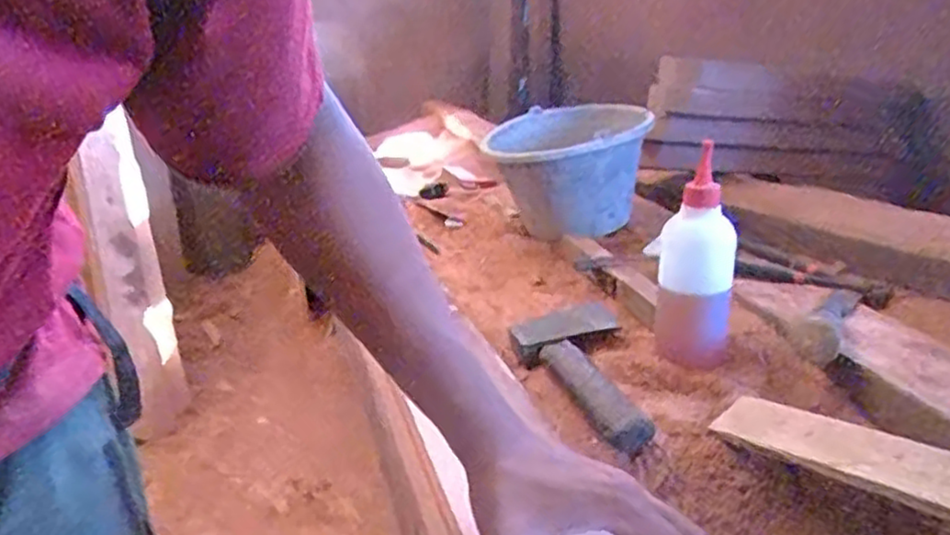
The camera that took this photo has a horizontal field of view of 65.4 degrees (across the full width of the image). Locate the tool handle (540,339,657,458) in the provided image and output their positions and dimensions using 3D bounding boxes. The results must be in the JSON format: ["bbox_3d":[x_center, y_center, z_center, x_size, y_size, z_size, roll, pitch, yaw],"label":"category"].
[{"bbox_3d":[0.106,0.114,0.697,0.036,0.030,0.171,-8,22,-16],"label":"tool handle"}]

